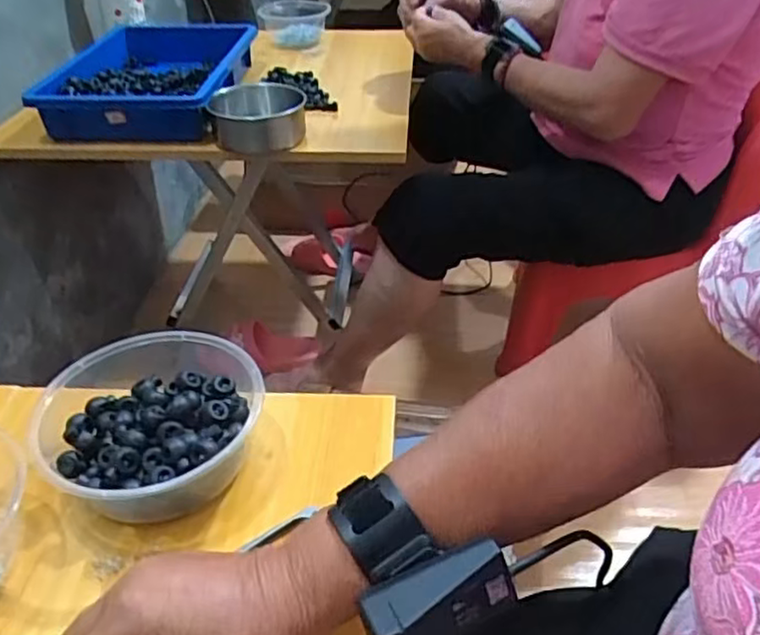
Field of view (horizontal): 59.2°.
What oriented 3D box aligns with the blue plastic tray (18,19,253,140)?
[{"bbox_3d":[-0.327,-0.363,1.010,0.229,0.079,0.354,1,35,3],"label":"blue plastic tray"}]

